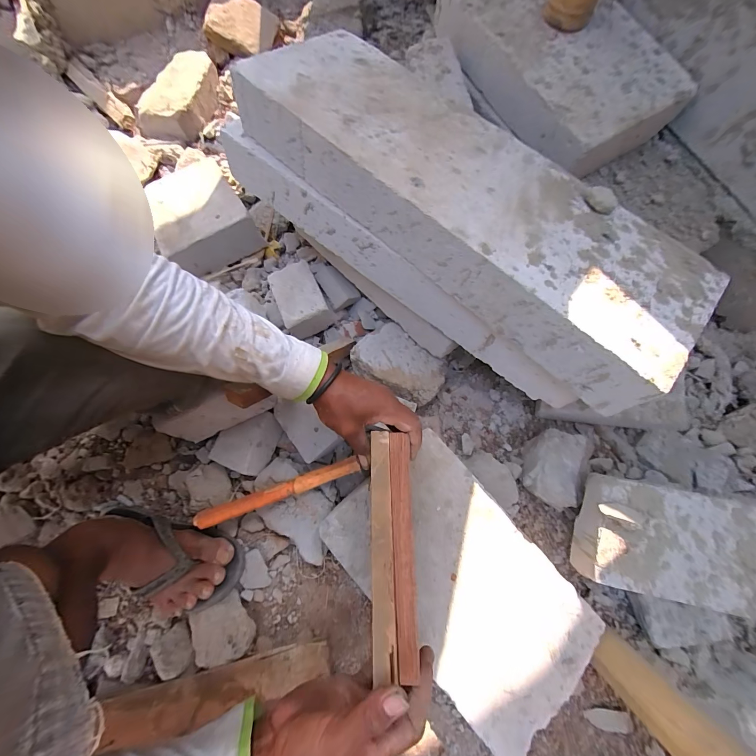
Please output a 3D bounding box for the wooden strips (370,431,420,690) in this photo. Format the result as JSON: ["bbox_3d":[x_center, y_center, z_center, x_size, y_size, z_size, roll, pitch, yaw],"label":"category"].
[{"bbox_3d":[0.015,0.166,0.324,0.042,0.030,0.219,-1,70,0],"label":"wooden strips"}]

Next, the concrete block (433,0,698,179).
[{"bbox_3d":[0.276,-0.518,0.524,0.205,0.073,0.397,-34,80,-7],"label":"concrete block"}]

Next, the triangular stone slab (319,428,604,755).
[{"bbox_3d":[0.107,0.252,0.404,0.194,0.036,0.332,-41,81,-8],"label":"triangular stone slab"}]

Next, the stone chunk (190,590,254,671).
[{"bbox_3d":[-0.213,0.347,0.449,0.070,0.034,0.073,-22,79,-5],"label":"stone chunk"}]

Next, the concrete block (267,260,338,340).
[{"bbox_3d":[-0.134,-0.133,0.559,0.082,0.069,0.126,-30,79,-6],"label":"concrete block"}]

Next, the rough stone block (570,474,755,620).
[{"bbox_3d":[0.366,0.202,0.410,0.197,0.074,0.132,10,78,2],"label":"rough stone block"}]

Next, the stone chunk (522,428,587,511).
[{"bbox_3d":[0.267,0.136,0.499,0.075,0.072,0.107,21,78,4],"label":"stone chunk"}]

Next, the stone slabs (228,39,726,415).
[{"bbox_3d":[0.080,-0.227,0.447,0.613,0.160,0.225,40,66,10],"label":"stone slabs"}]

